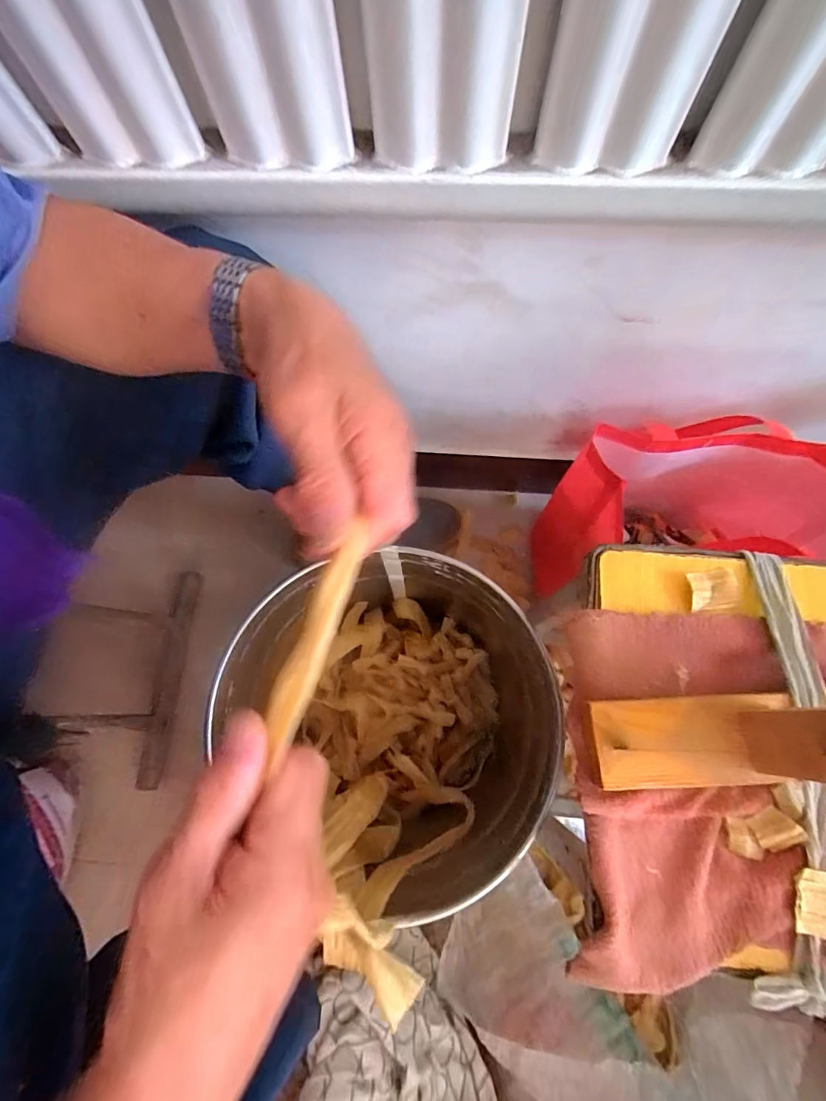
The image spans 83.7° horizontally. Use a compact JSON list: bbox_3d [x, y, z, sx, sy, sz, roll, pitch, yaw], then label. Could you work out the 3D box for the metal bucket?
[{"bbox_3d":[-0.015,0.164,0.514,0.278,0.278,0.265,0,73,1],"label":"metal bucket"}]

